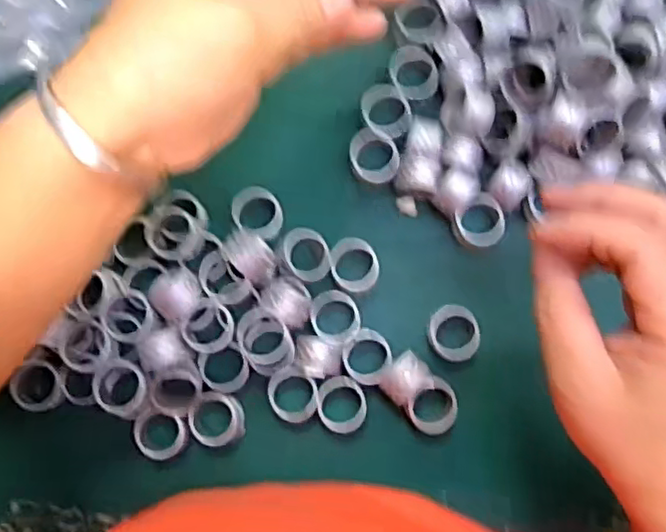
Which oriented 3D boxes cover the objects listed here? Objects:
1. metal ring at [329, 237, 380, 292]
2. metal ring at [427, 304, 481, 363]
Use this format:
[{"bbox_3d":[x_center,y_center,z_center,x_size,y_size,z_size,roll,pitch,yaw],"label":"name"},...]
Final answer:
[{"bbox_3d":[0.013,0.000,0.375,0.027,0.026,0.032,-21,84,0],"label":"metal ring"},{"bbox_3d":[0.069,0.039,0.366,0.029,0.020,0.031,0,84,2],"label":"metal ring"}]

